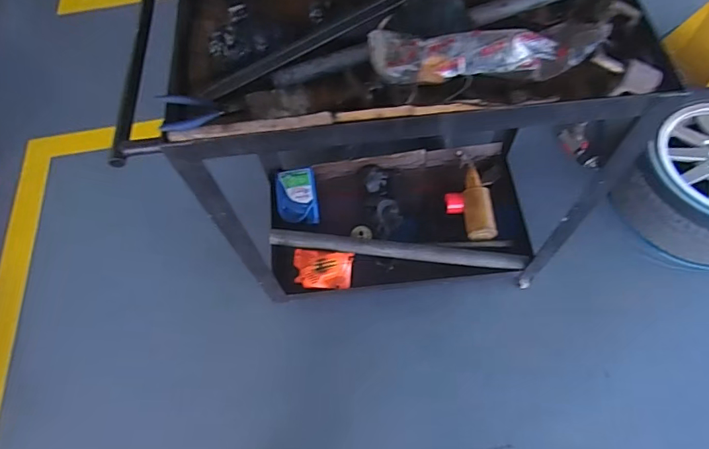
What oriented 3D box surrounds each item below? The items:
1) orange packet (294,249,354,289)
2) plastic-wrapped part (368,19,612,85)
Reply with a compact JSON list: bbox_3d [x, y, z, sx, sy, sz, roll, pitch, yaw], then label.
[{"bbox_3d":[-0.100,0.136,1.356,0.177,0.050,0.119,5,64,7],"label":"orange packet"},{"bbox_3d":[0.220,-0.280,0.724,0.376,0.059,0.112,-10,63,0],"label":"plastic-wrapped part"}]

